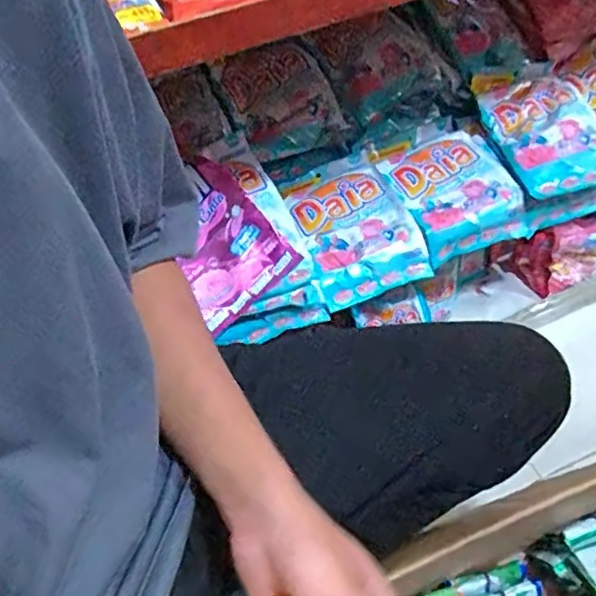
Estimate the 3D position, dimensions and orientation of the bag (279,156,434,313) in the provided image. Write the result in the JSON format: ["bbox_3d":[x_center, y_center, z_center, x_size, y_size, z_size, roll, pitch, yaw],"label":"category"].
[{"bbox_3d":[0.066,-0.091,0.776,0.148,0.042,0.200,-17,55,-8],"label":"bag"}]

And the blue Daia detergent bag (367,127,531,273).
[{"bbox_3d":[0.202,-0.146,0.820,0.155,0.055,0.192,-21,55,-11],"label":"blue Daia detergent bag"}]

